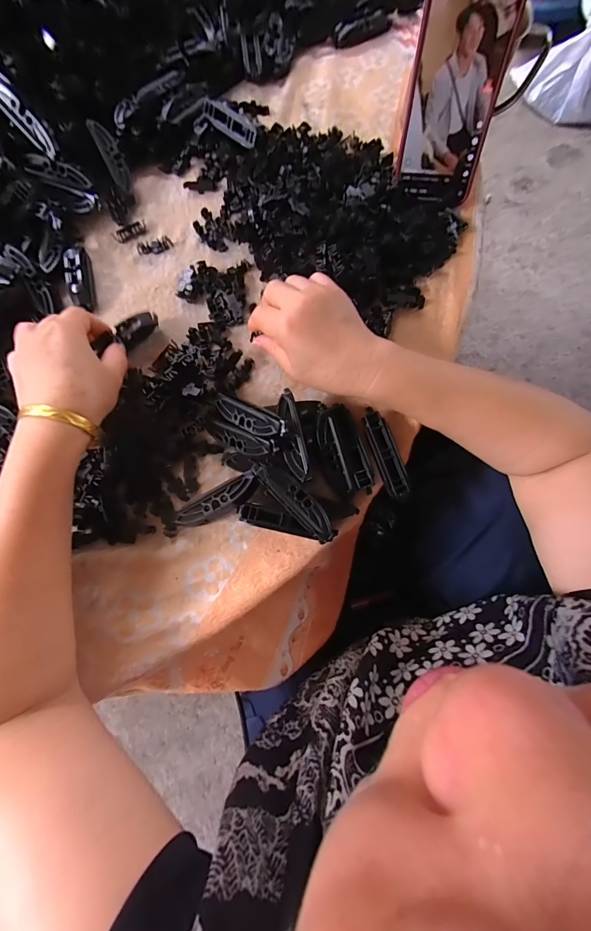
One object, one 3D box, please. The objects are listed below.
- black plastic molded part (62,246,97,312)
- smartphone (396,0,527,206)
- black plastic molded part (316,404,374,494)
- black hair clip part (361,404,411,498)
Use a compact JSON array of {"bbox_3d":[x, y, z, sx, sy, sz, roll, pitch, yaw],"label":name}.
[{"bbox_3d":[-0.212,-0.185,0.349,0.019,0.020,0.070,-15,79,-2],"label":"black plastic molded part"},{"bbox_3d":[0.138,-0.324,0.310,0.076,0.150,0.008,7,46,8],"label":"smartphone"},{"bbox_3d":[0.040,-0.015,0.294,0.035,0.021,0.076,-21,79,-3],"label":"black plastic molded part"},{"bbox_3d":[0.077,-0.012,0.304,0.021,0.008,0.077,-18,79,-2],"label":"black hair clip part"}]

